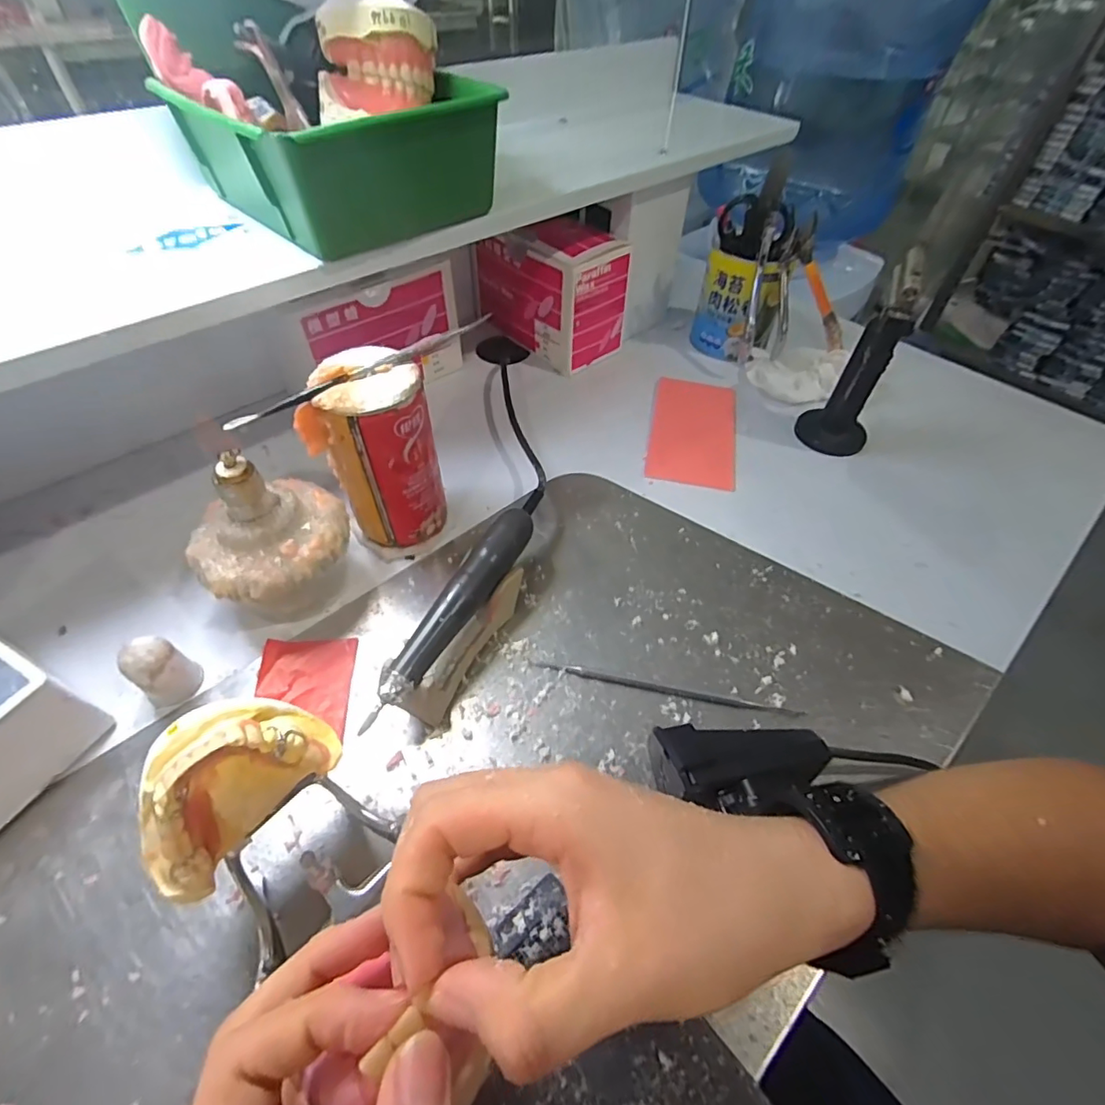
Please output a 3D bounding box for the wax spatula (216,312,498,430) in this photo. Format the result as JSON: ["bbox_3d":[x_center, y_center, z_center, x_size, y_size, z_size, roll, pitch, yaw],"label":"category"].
[{"bbox_3d":[-0.106,-0.107,0.311,0.164,0.008,0.009,-31,57,-24],"label":"wax spatula"}]

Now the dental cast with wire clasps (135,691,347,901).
[{"bbox_3d":[-0.133,0.093,0.218,0.029,0.055,0.074,13,48,45],"label":"dental cast with wire clasps"}]

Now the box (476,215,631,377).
[{"bbox_3d":[-0.006,-0.274,0.547,0.153,0.114,0.084,38,59,26],"label":"box"}]

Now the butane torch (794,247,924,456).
[{"bbox_3d":[0.245,-0.149,0.426,0.062,0.147,0.053,29,55,21],"label":"butane torch"}]

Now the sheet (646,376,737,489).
[{"bbox_3d":[0.129,-0.112,0.488,0.077,0.007,0.137,10,54,7],"label":"sheet"}]

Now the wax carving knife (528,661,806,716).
[{"bbox_3d":[0.068,0.083,0.328,0.165,0.004,0.006,9,52,8],"label":"wax carving knife"}]

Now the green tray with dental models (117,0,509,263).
[{"bbox_3d":[-0.142,-0.277,0.342,0.150,0.100,0.171,-37,60,-27],"label":"green tray with dental models"}]

